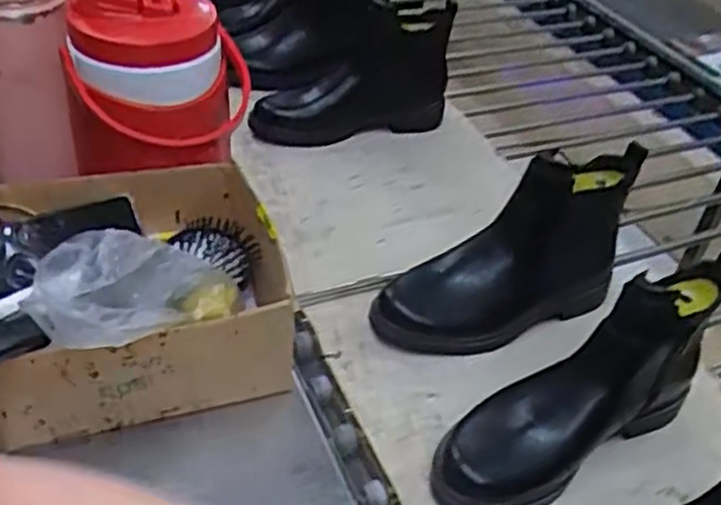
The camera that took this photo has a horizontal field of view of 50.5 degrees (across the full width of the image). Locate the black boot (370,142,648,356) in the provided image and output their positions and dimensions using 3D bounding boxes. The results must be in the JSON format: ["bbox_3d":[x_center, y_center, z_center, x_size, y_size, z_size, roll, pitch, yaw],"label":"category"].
[{"bbox_3d":[0.146,0.007,0.724,0.256,0.161,0.096,-16,44,-24],"label":"black boot"}]

